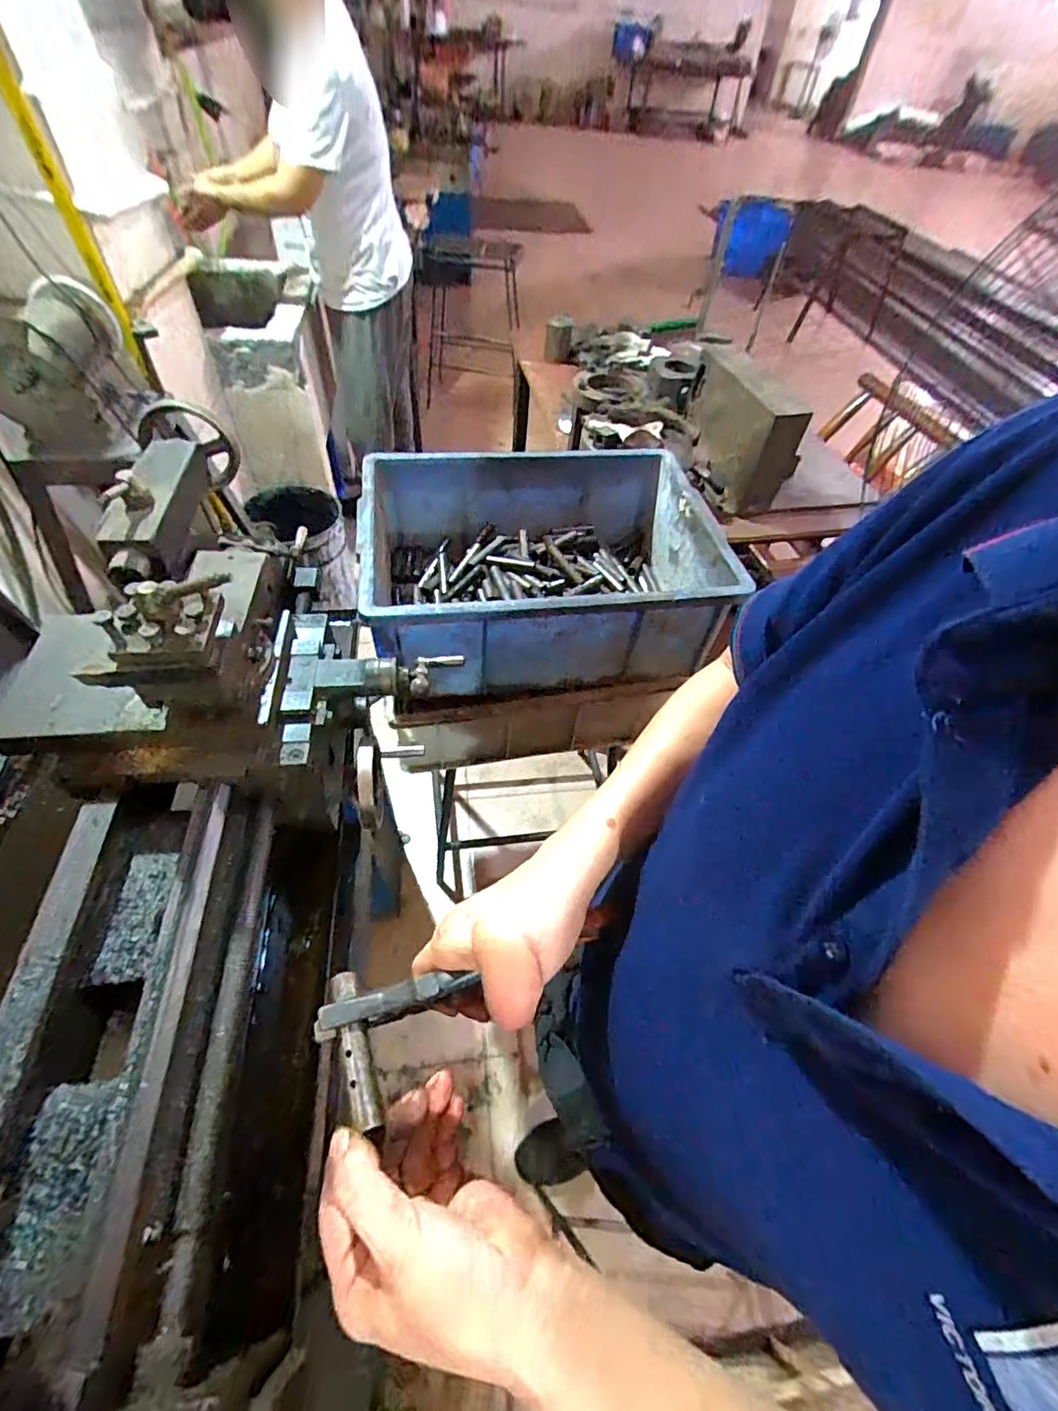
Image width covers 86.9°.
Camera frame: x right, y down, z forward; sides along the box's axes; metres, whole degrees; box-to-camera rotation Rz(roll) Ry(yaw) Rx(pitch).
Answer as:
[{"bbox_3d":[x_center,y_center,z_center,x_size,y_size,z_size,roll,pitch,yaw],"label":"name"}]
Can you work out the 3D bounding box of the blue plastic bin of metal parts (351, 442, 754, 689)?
[{"bbox_3d":[0.012,-0.213,0.824,0.467,0.166,0.368,-5,53,-9],"label":"blue plastic bin of metal parts"}]

